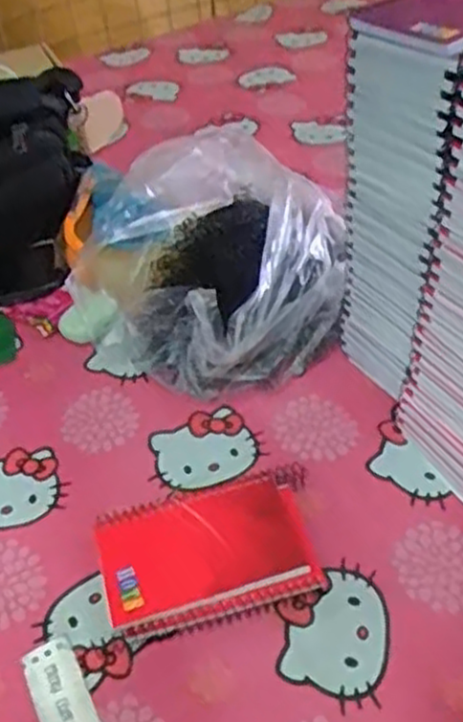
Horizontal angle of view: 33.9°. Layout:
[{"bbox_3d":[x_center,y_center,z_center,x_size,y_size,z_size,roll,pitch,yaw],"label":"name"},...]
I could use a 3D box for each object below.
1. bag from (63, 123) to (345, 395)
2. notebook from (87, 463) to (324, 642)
[{"bbox_3d":[-0.029,-0.091,0.687,0.246,0.104,0.275,-3,43,2],"label":"bag"},{"bbox_3d":[-0.012,0.129,0.516,0.149,0.018,0.098,-14,44,-10],"label":"notebook"}]

